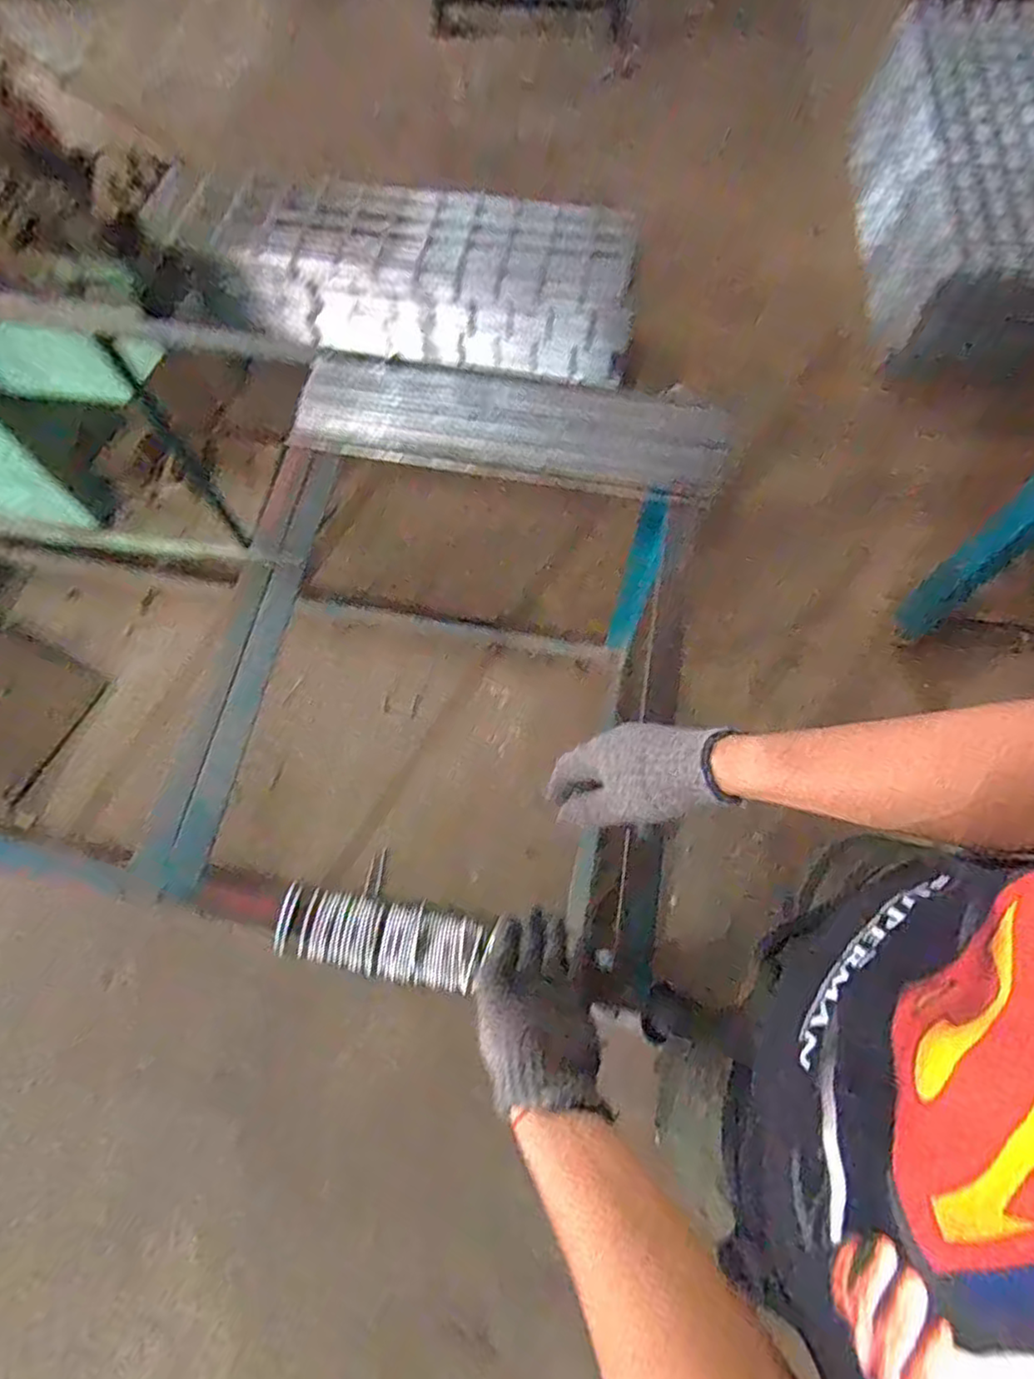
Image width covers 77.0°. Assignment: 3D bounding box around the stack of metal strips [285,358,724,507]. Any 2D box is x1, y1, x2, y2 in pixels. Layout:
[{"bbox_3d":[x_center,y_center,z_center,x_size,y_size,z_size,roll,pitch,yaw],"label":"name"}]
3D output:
[{"bbox_3d":[-0.007,-0.335,0.820,0.541,0.042,0.156,8,69,4],"label":"stack of metal strips"}]

